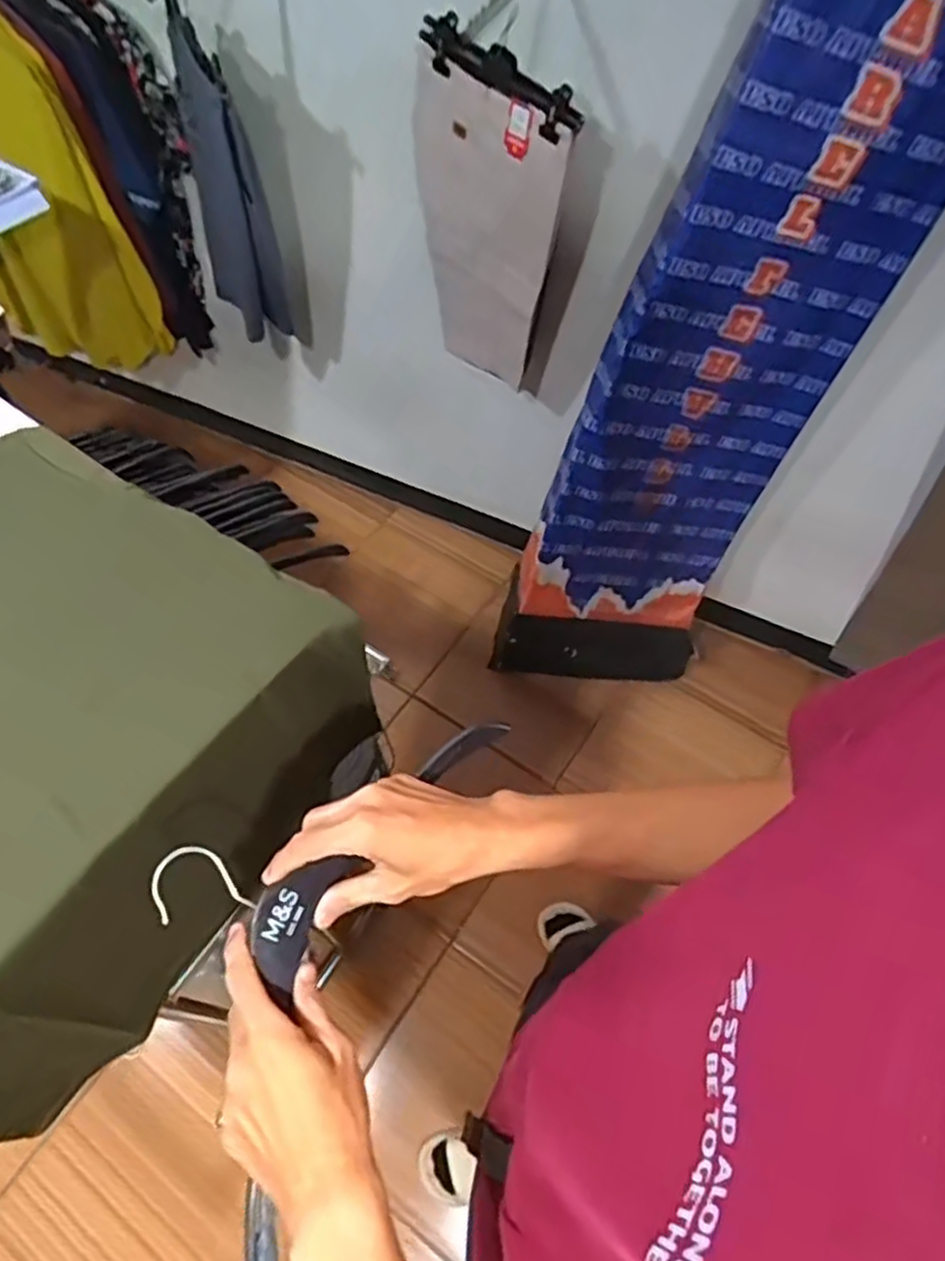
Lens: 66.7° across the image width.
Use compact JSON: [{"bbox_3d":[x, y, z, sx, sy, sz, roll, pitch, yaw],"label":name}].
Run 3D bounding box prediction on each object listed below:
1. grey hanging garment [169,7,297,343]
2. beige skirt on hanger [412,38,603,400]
[{"bbox_3d":[-0.483,-0.888,1.457,0.154,0.532,0.310,-10,59,-9],"label":"grey hanging garment"},{"bbox_3d":[0.036,-0.707,1.340,0.323,0.512,0.070,30,61,15],"label":"beige skirt on hanger"}]

